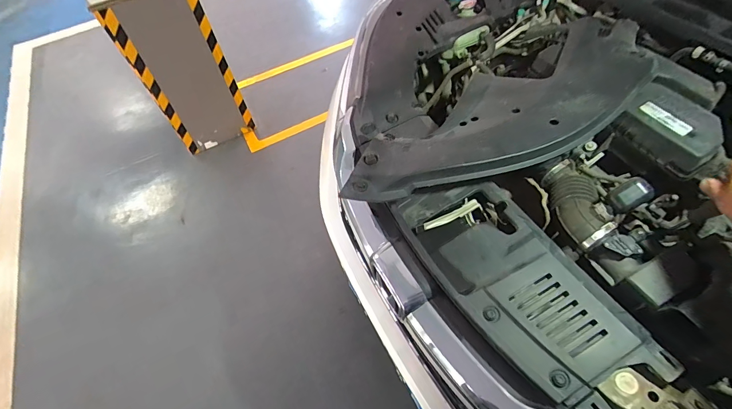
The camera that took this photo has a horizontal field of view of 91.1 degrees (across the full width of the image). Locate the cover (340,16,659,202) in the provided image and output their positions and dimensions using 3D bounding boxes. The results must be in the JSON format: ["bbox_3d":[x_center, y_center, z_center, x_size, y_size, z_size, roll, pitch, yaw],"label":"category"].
[{"bbox_3d":[0.301,-0.201,0.772,0.766,0.127,0.262,-25,57,-11],"label":"cover"}]

